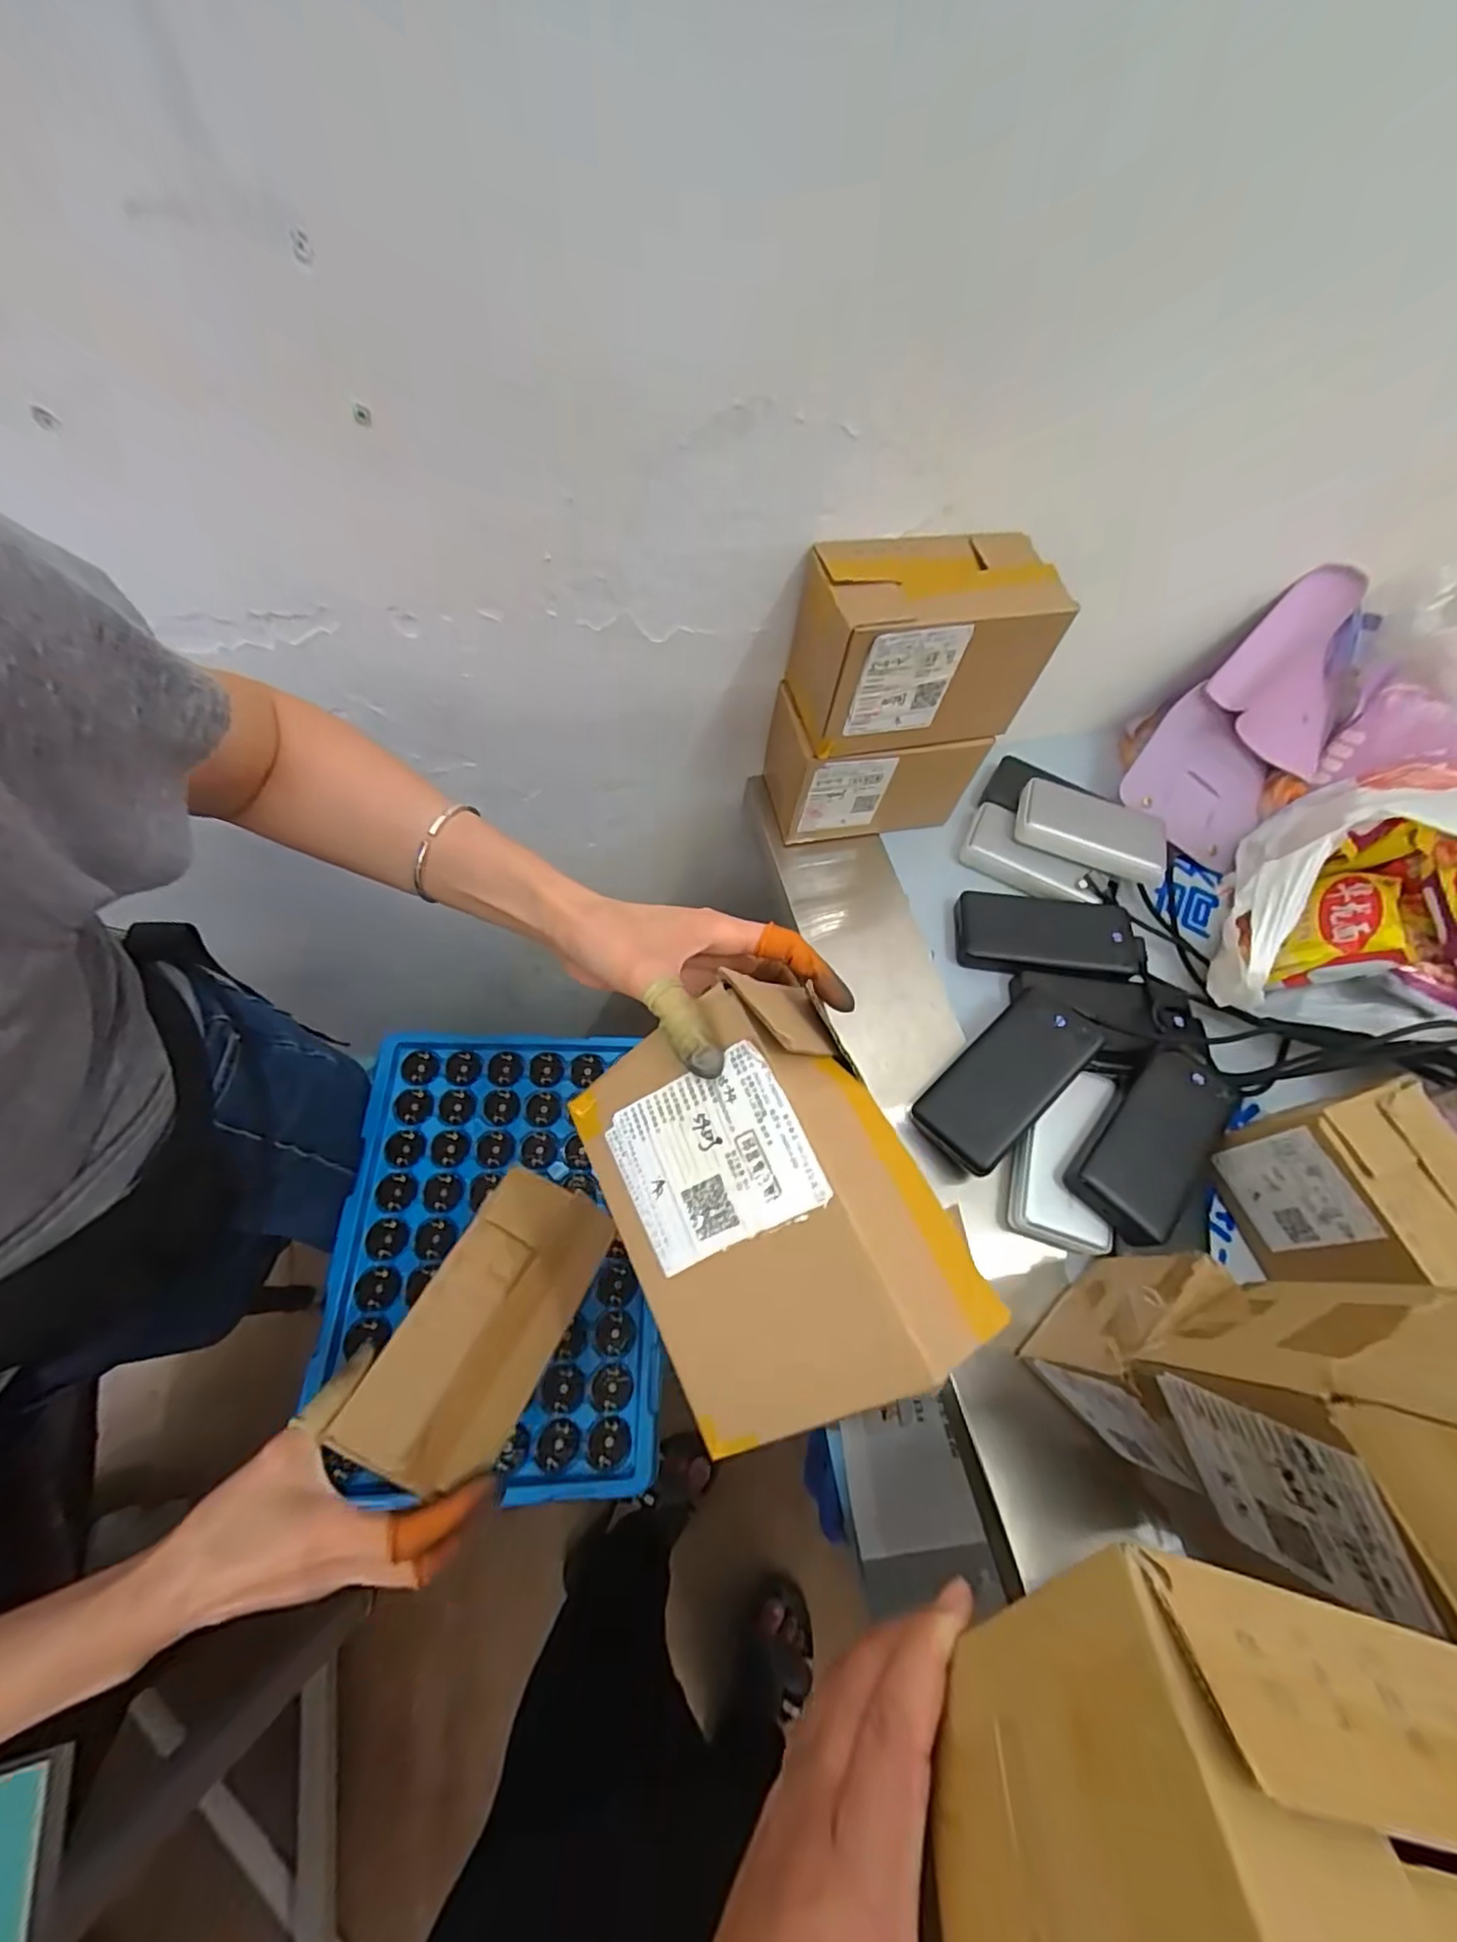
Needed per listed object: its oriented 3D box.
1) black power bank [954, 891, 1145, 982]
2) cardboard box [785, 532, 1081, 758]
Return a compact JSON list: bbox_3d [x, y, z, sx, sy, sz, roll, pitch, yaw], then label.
[{"bbox_3d":[0.299,-0.035,0.594,0.168,0.024,0.080,7,66,2],"label":"black power bank"},{"bbox_3d":[0.152,-0.262,0.515,0.178,0.125,0.105,-13,67,-7],"label":"cardboard box"}]

